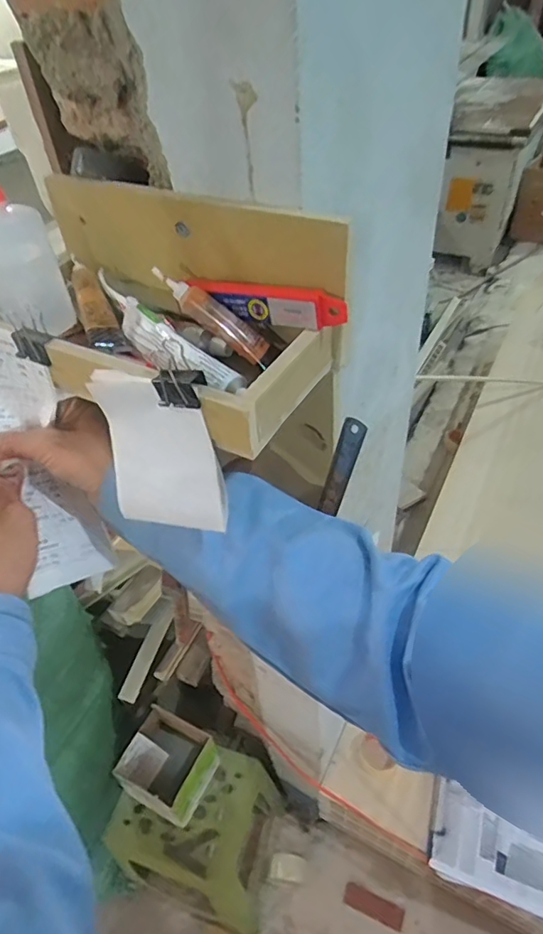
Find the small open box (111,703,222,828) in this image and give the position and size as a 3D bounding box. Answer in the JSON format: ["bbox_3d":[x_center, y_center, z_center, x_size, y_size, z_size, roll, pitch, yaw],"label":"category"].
[{"bbox_3d":[-0.200,0.597,1.099,0.152,0.138,0.158,14,48,19],"label":"small open box"}]

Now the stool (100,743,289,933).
[{"bbox_3d":[-0.145,0.797,1.205,0.301,0.314,0.267,13,48,18],"label":"stool"}]

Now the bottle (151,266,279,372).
[{"bbox_3d":[-0.038,-0.102,0.372,0.095,0.018,0.015,37,50,-8],"label":"bottle"}]

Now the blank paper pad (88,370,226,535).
[{"bbox_3d":[-0.074,-0.010,0.359,0.078,0.107,0.007,2,28,21],"label":"blank paper pad"}]

